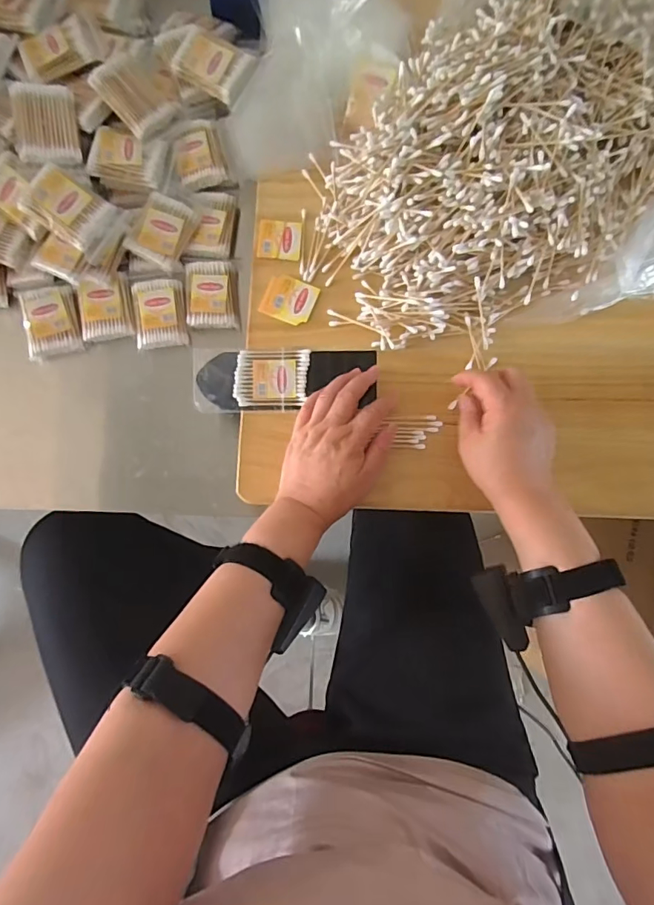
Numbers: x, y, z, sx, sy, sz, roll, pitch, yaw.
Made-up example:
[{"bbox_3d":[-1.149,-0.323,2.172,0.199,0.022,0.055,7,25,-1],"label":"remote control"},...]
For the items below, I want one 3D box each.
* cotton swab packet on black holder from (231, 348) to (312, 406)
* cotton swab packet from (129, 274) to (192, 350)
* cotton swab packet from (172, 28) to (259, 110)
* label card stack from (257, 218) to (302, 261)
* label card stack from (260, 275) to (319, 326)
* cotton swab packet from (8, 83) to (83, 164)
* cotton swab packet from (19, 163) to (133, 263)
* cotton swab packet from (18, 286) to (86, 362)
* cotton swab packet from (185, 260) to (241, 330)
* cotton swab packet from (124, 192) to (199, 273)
[{"bbox_3d":[-0.056,-0.076,0.486,0.073,0.006,0.057,-1,84,-1],"label":"cotton swab packet on black holder"},{"bbox_3d":[-0.187,-0.160,0.536,0.058,0.013,0.084,-9,84,-2],"label":"cotton swab packet"},{"bbox_3d":[-0.123,-0.421,0.521,0.078,0.019,0.054,29,84,2],"label":"cotton swab packet"},{"bbox_3d":[-0.049,-0.224,0.501,0.045,0.004,0.043,5,83,-1],"label":"label card stack"},{"bbox_3d":[-0.038,-0.158,0.495,0.051,0.004,0.045,23,84,1],"label":"label card stack"},{"bbox_3d":[-0.289,-0.337,0.492,0.059,0.009,0.076,-5,97,-19],"label":"cotton swab packet"},{"bbox_3d":[-0.259,-0.247,0.491,0.088,0.022,0.058,34,83,-23],"label":"cotton swab packet"},{"bbox_3d":[-0.305,-0.145,0.530,0.060,0.017,0.074,-10,84,-2],"label":"cotton swab packet"},{"bbox_3d":[-0.130,-0.179,0.541,0.056,0.016,0.079,-3,84,-2],"label":"cotton swab packet"},{"bbox_3d":[-0.182,-0.243,0.525,0.059,0.021,0.071,18,83,1],"label":"cotton swab packet"}]

